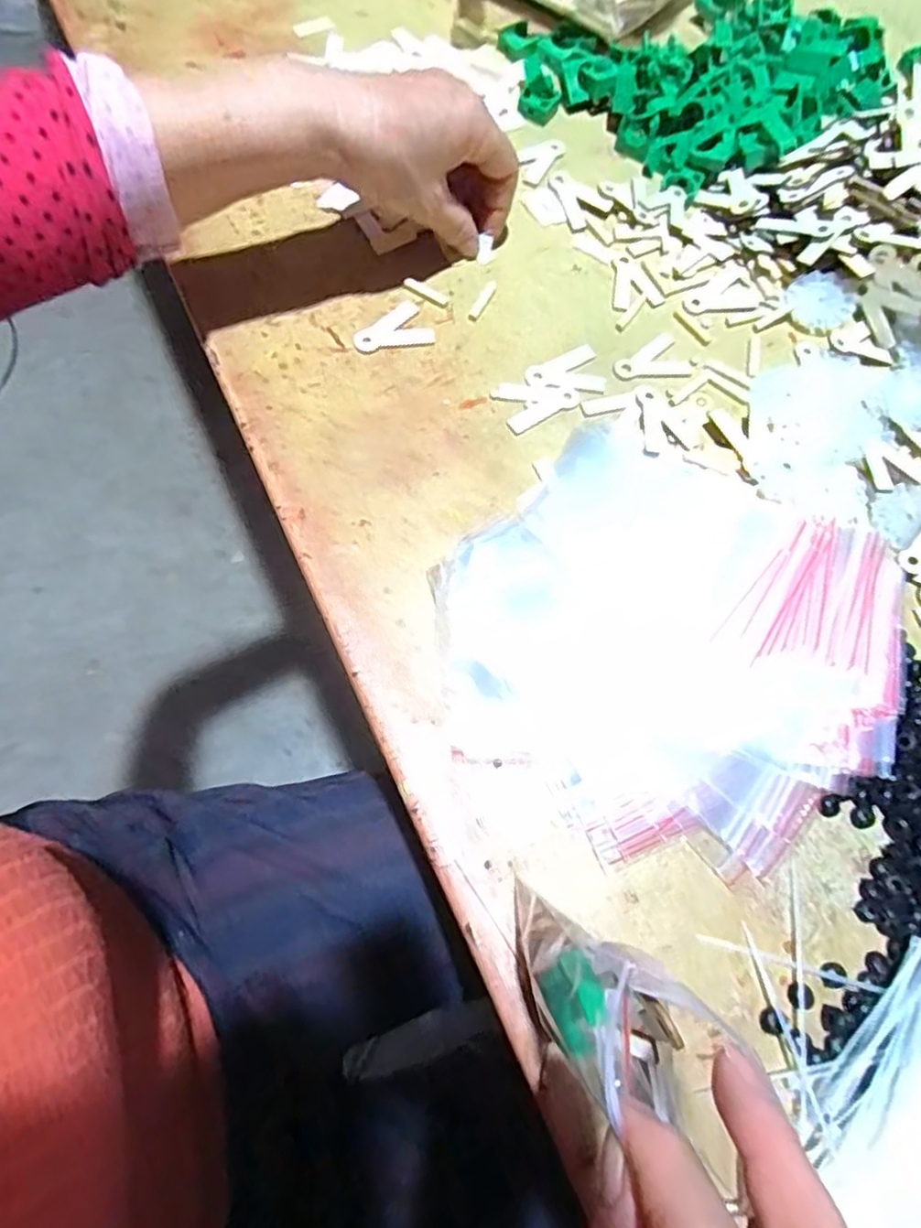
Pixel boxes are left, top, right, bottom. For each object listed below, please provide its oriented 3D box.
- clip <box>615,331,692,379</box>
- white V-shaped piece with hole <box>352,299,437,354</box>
[{"bbox_3d":[0.114,-0.151,0.388,0.044,0.004,0.031,-20,73,-9],"label":"clip"},{"bbox_3d":[-0.041,-0.166,0.382,0.045,0.004,0.030,-25,74,-11],"label":"white V-shaped piece with hole"}]

